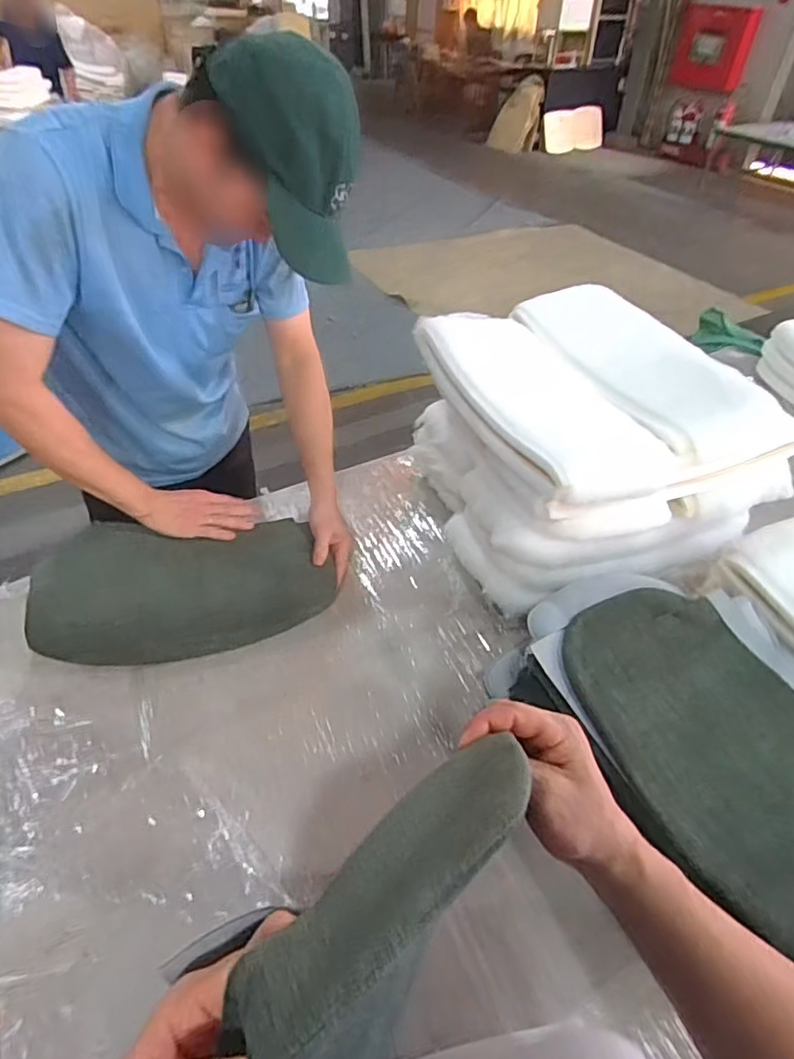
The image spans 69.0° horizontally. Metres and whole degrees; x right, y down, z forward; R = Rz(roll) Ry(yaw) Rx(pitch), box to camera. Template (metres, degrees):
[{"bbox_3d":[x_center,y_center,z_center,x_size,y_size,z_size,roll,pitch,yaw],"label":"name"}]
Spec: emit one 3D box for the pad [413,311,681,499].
[{"bbox_3d":[0.208,-0.205,0.872,0.216,0.061,0.455,-16,47,-18],"label":"pad"}]

